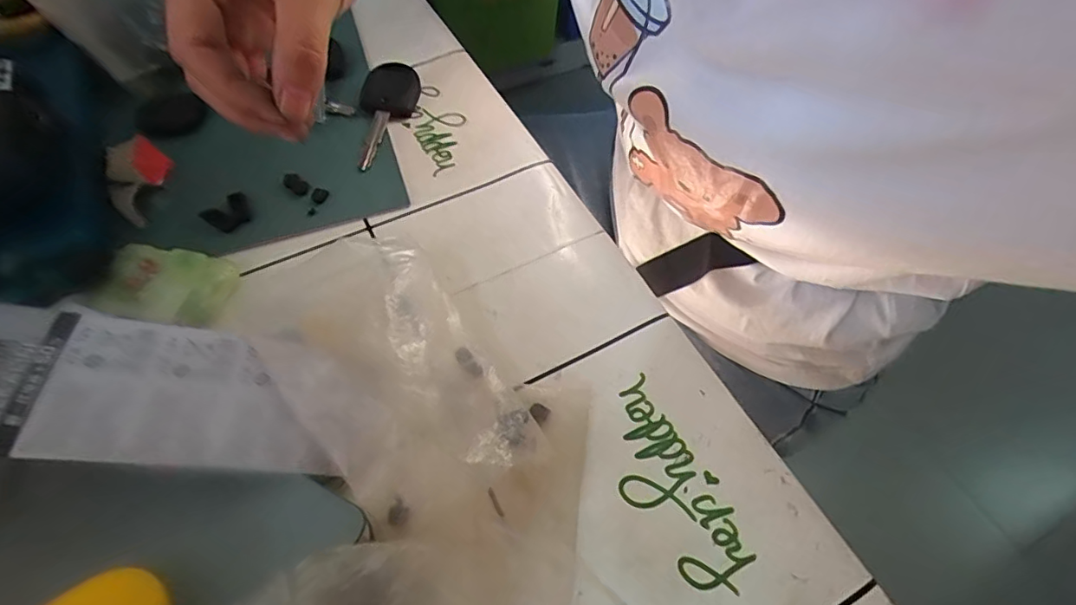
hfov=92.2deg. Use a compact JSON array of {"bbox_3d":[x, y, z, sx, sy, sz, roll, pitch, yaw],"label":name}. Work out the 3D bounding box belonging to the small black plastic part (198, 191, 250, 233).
[{"bbox_3d":[-0.155,-0.046,0.259,0.021,0.004,0.021,35,62,20],"label":"small black plastic part"}]

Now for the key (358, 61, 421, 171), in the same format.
[{"bbox_3d":[-0.090,-0.108,0.297,0.031,0.013,0.078,6,57,2],"label":"key"}]

